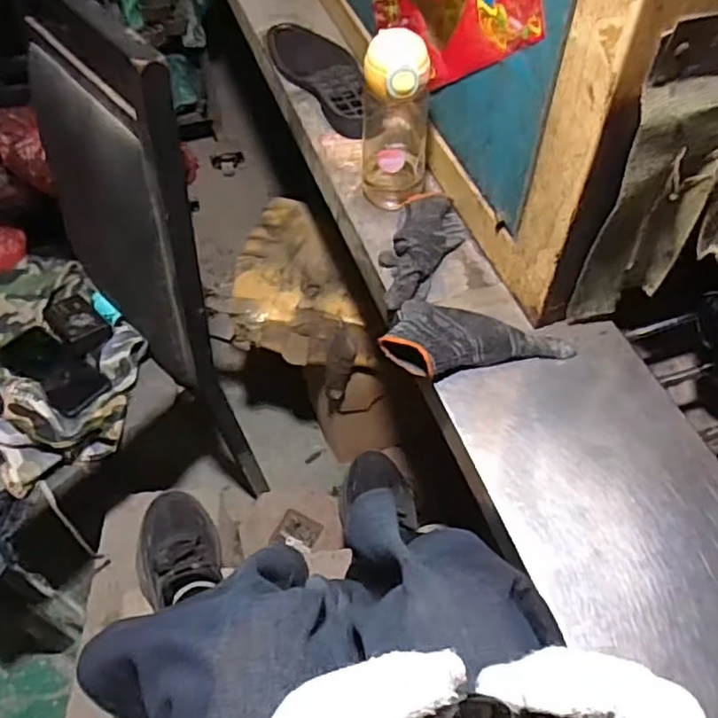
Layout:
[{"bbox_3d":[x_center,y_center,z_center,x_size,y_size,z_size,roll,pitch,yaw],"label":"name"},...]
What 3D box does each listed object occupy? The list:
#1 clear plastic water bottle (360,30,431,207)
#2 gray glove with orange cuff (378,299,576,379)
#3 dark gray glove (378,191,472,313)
[{"bbox_3d":[0.040,-0.251,0.705,0.073,0.191,0.070,1,57,3],"label":"clear plastic water bottle"},{"bbox_3d":[0.115,-0.027,0.643,0.185,0.032,0.082,-11,57,-5],"label":"gray glove with orange cuff"},{"bbox_3d":[0.065,-0.123,0.708,0.076,0.034,0.149,20,60,15],"label":"dark gray glove"}]

